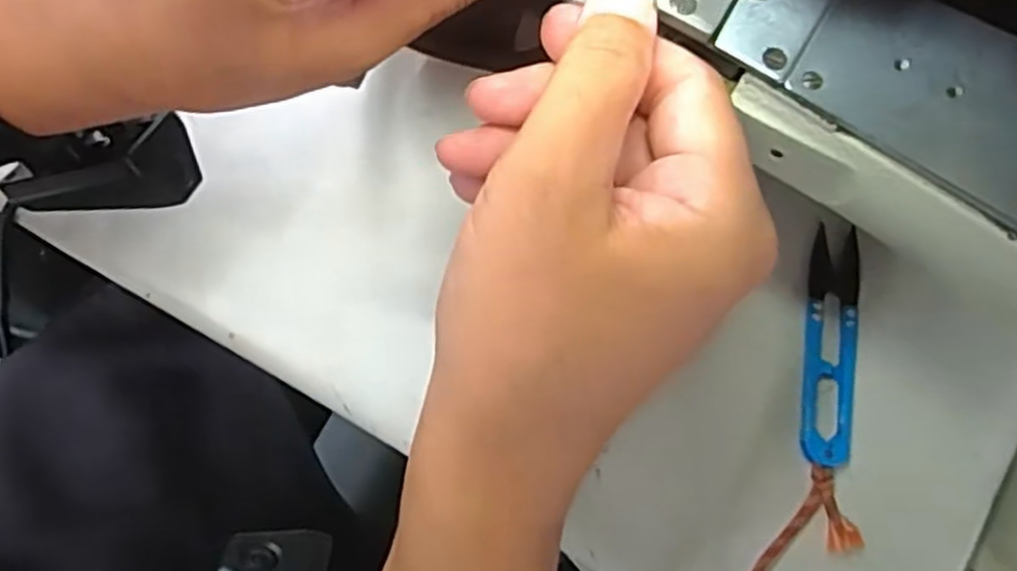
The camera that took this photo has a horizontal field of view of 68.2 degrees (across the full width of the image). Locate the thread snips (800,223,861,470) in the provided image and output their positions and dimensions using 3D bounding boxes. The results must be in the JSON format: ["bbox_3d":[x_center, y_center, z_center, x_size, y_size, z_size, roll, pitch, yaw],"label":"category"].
[{"bbox_3d":[0.134,0.024,0.310,0.023,0.009,0.099,9,75,2],"label":"thread snips"}]

